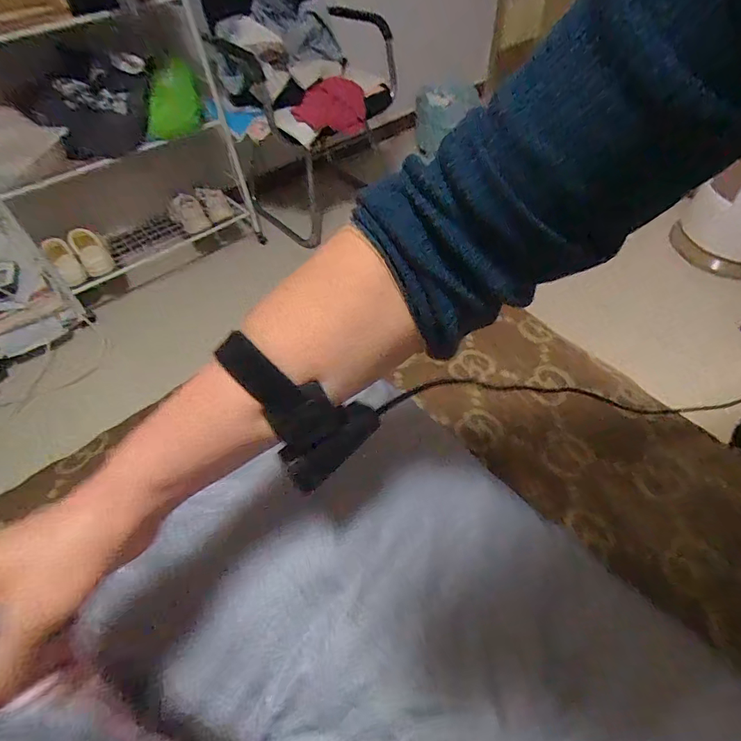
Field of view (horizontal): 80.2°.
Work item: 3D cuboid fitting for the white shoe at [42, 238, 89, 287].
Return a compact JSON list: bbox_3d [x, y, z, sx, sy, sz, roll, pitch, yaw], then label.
[{"bbox_3d":[-0.989,-0.352,1.429,0.077,0.156,0.061,-35,57,-22],"label":"white shoe"}]

